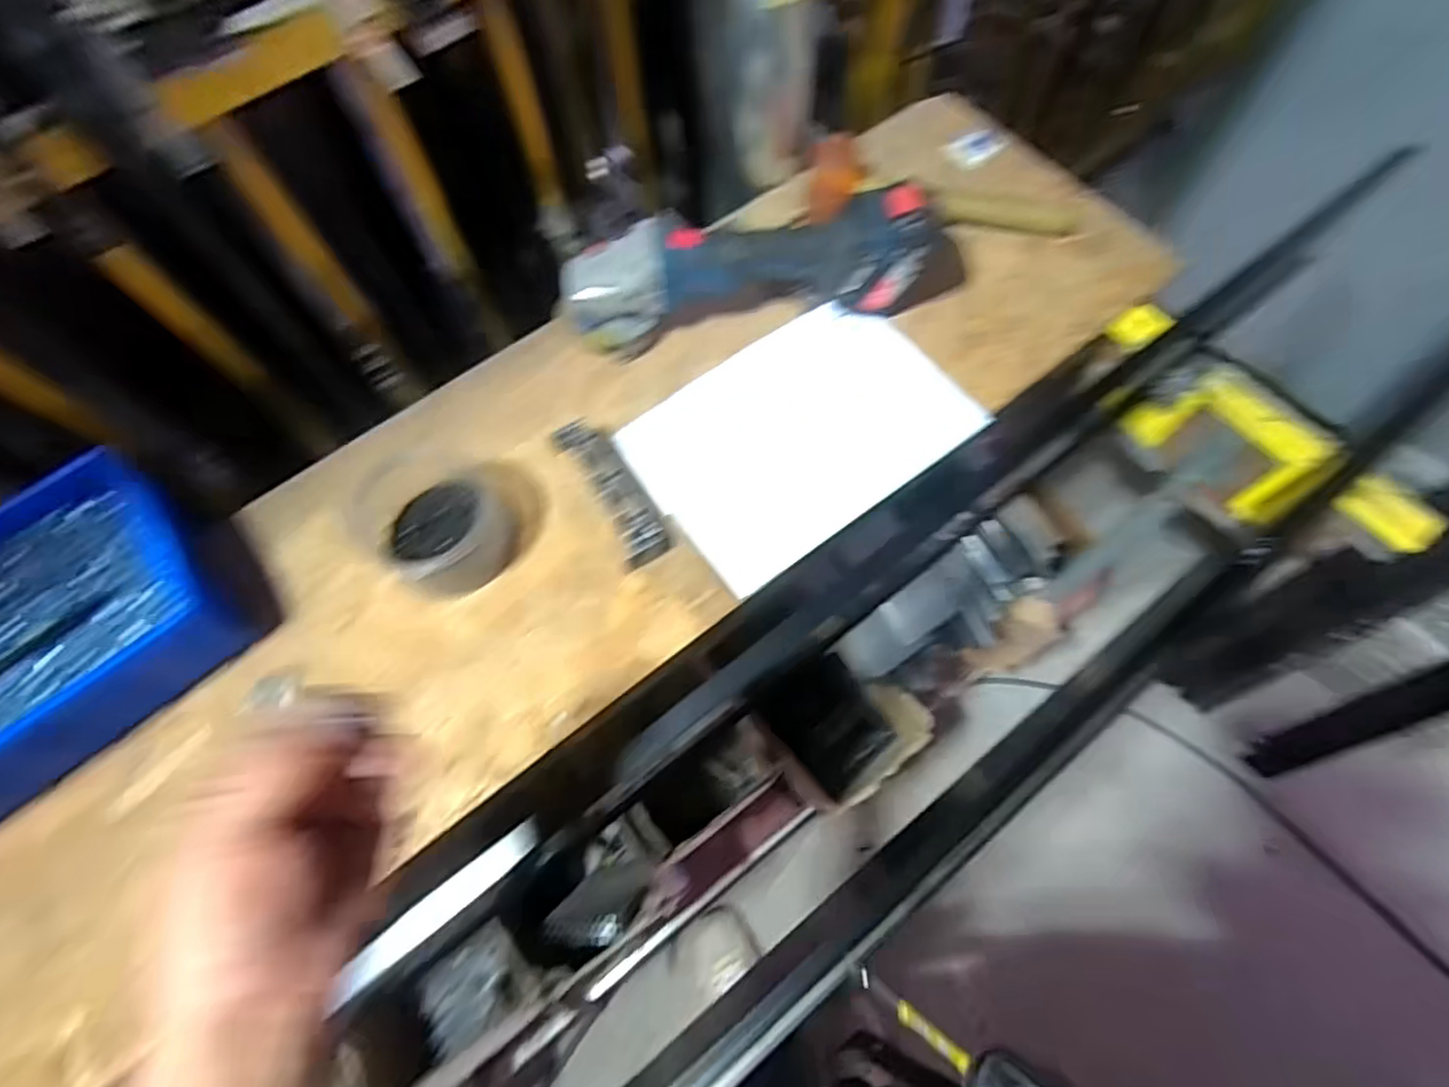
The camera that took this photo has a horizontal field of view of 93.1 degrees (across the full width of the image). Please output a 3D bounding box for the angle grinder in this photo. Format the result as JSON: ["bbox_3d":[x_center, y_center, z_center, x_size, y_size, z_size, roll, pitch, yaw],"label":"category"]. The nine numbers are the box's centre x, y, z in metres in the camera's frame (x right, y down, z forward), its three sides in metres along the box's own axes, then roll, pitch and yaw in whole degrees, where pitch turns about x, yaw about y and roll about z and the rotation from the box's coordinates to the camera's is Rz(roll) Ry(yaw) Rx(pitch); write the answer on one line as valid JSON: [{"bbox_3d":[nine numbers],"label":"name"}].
[{"bbox_3d":[0.019,-0.268,0.673,0.344,0.114,0.092,-10,66,-3],"label":"angle grinder"}]

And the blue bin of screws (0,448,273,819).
[{"bbox_3d":[-0.592,0.083,0.560,0.304,0.086,0.218,-41,71,-15],"label":"blue bin of screws"}]

